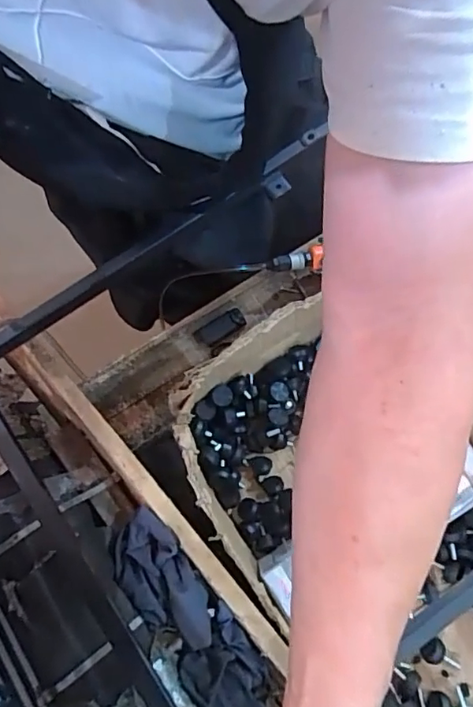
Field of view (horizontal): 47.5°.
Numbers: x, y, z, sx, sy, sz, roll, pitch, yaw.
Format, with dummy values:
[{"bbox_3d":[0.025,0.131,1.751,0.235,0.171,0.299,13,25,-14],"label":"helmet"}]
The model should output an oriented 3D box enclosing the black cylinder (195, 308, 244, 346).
[{"bbox_3d":[-0.024,-0.040,0.827,0.081,0.021,0.031,-33,77,-7],"label":"black cylinder"}]

